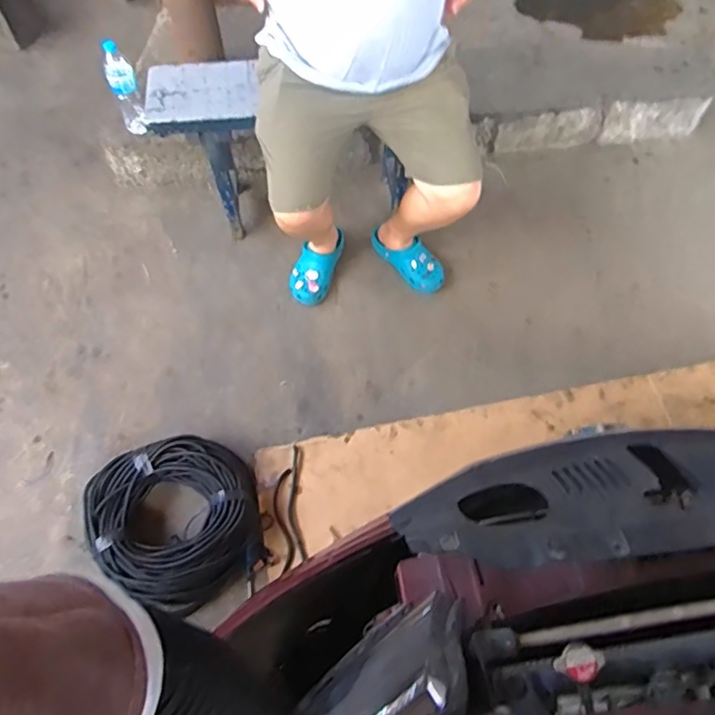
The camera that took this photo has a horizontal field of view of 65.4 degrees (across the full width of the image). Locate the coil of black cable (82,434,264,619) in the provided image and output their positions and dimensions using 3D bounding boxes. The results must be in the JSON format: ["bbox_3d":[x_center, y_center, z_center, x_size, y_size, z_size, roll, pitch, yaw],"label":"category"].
[{"bbox_3d":[-0.423,0.380,1.330,0.360,0.166,0.393,0,61,0],"label":"coil of black cable"}]

